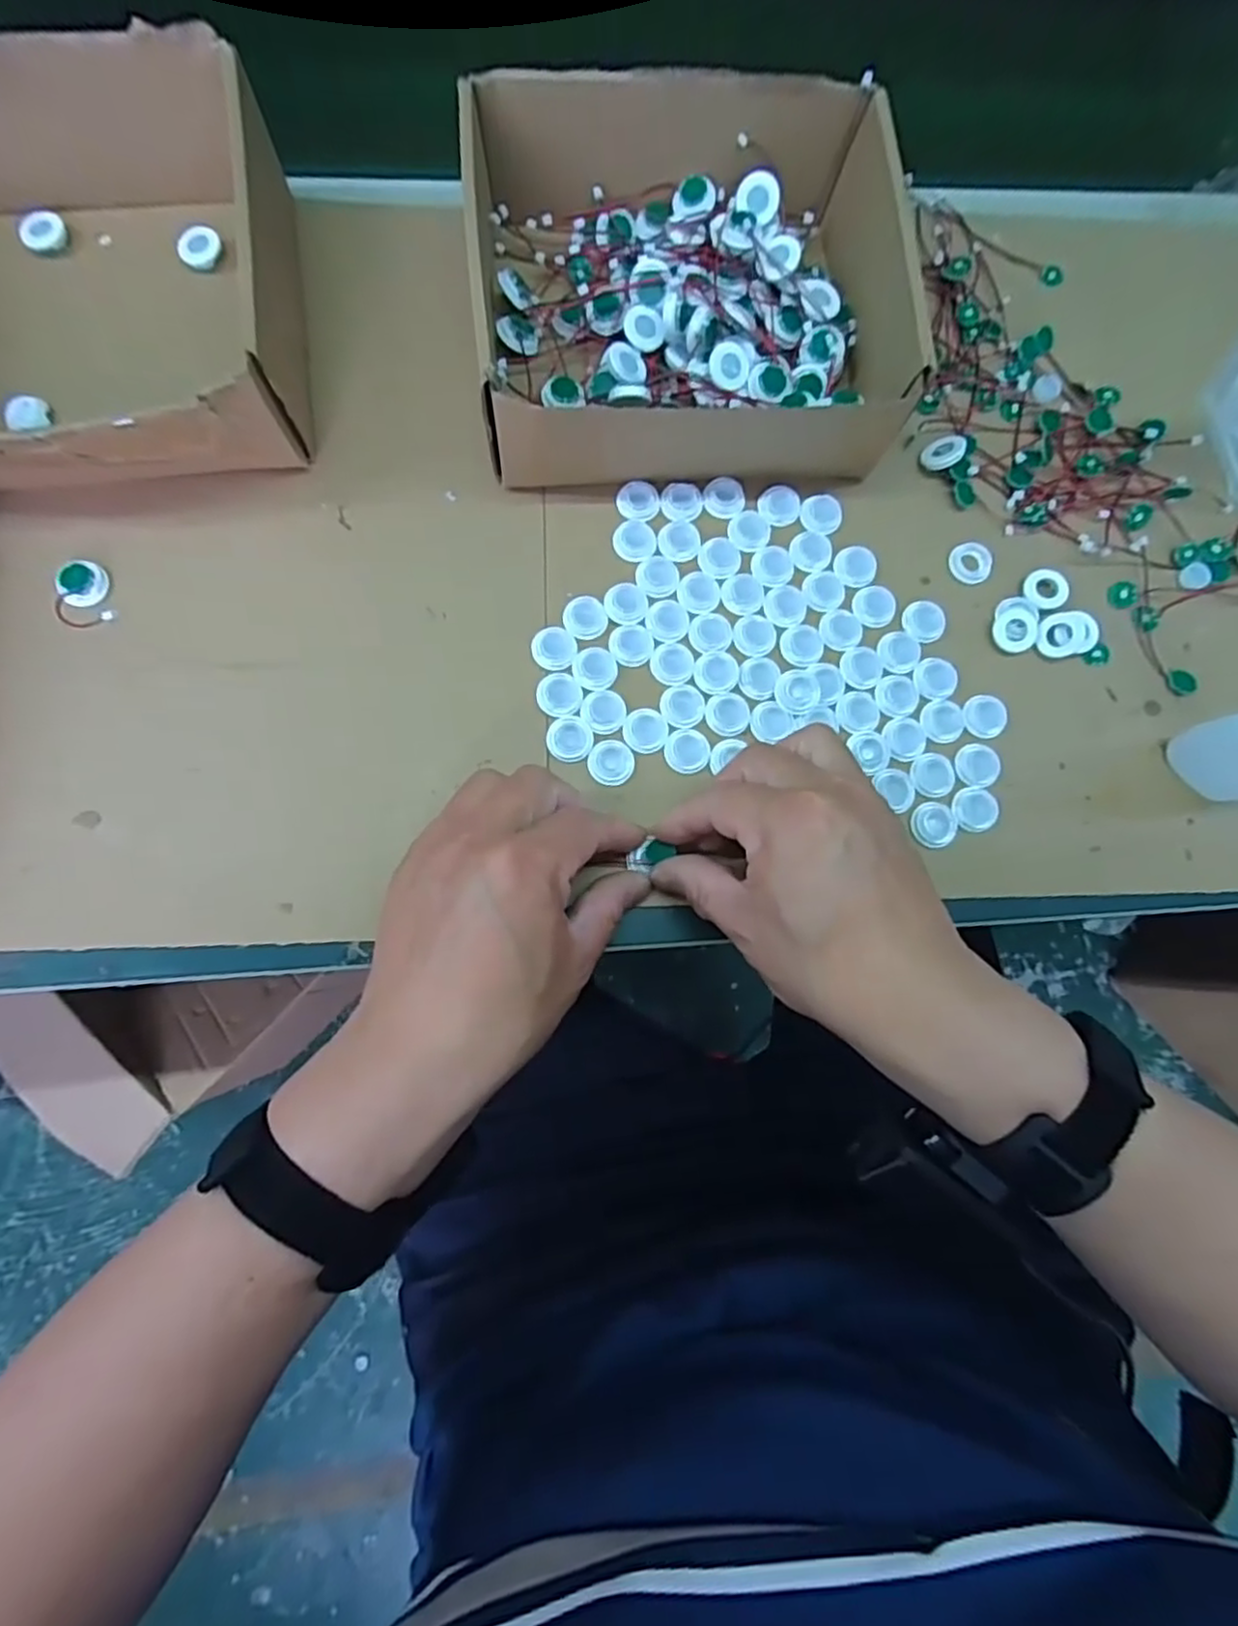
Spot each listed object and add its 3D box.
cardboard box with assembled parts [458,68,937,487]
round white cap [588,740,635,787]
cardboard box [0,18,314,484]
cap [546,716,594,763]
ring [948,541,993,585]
[{"bbox_3d":[0.035,-0.273,0.360,0.214,0.062,0.197,-6,80,-5],"label":"cardboard box with assembled parts"},{"bbox_3d":[-0.004,-0.025,0.347,0.022,0.004,0.022,1,80,-3],"label":"round white cap"},{"bbox_3d":[-0.269,-0.252,0.336,0.207,0.069,0.191,-7,80,-5],"label":"cardboard box"},{"bbox_3d":[-0.024,-0.037,0.347,0.023,0.004,0.022,1,80,-3],"label":"cap"},{"bbox_3d":[0.193,-0.137,0.382,0.022,0.004,0.023,1,80,-3],"label":"ring"}]

